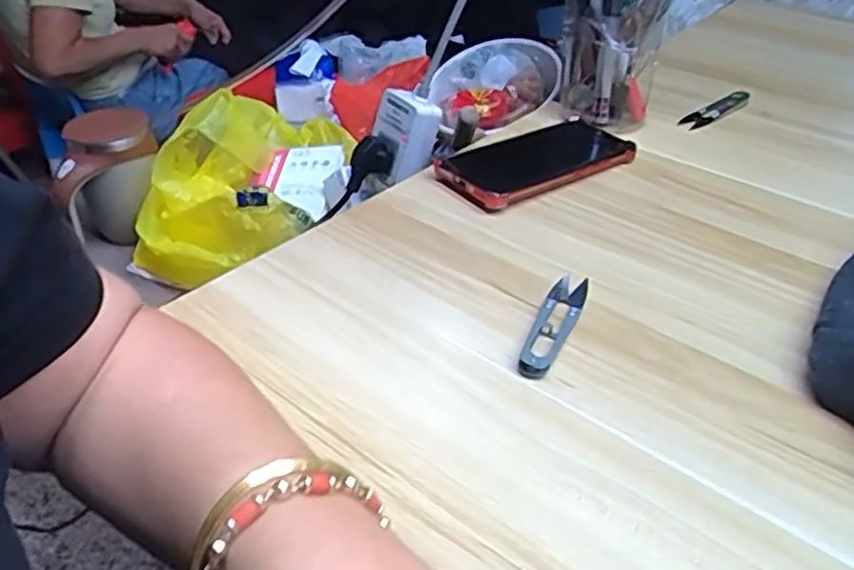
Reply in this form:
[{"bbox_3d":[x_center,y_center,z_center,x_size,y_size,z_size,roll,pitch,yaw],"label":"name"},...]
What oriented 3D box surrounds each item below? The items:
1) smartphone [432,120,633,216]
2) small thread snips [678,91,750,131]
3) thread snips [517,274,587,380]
[{"bbox_3d":[0.096,-0.106,0.598,0.170,0.020,0.085,-21,42,-26],"label":"smartphone"},{"bbox_3d":[0.287,-0.172,0.695,0.100,0.014,0.019,-25,44,-31],"label":"small thread snips"},{"bbox_3d":[0.078,0.023,0.432,0.022,0.010,0.097,15,39,18],"label":"thread snips"}]

